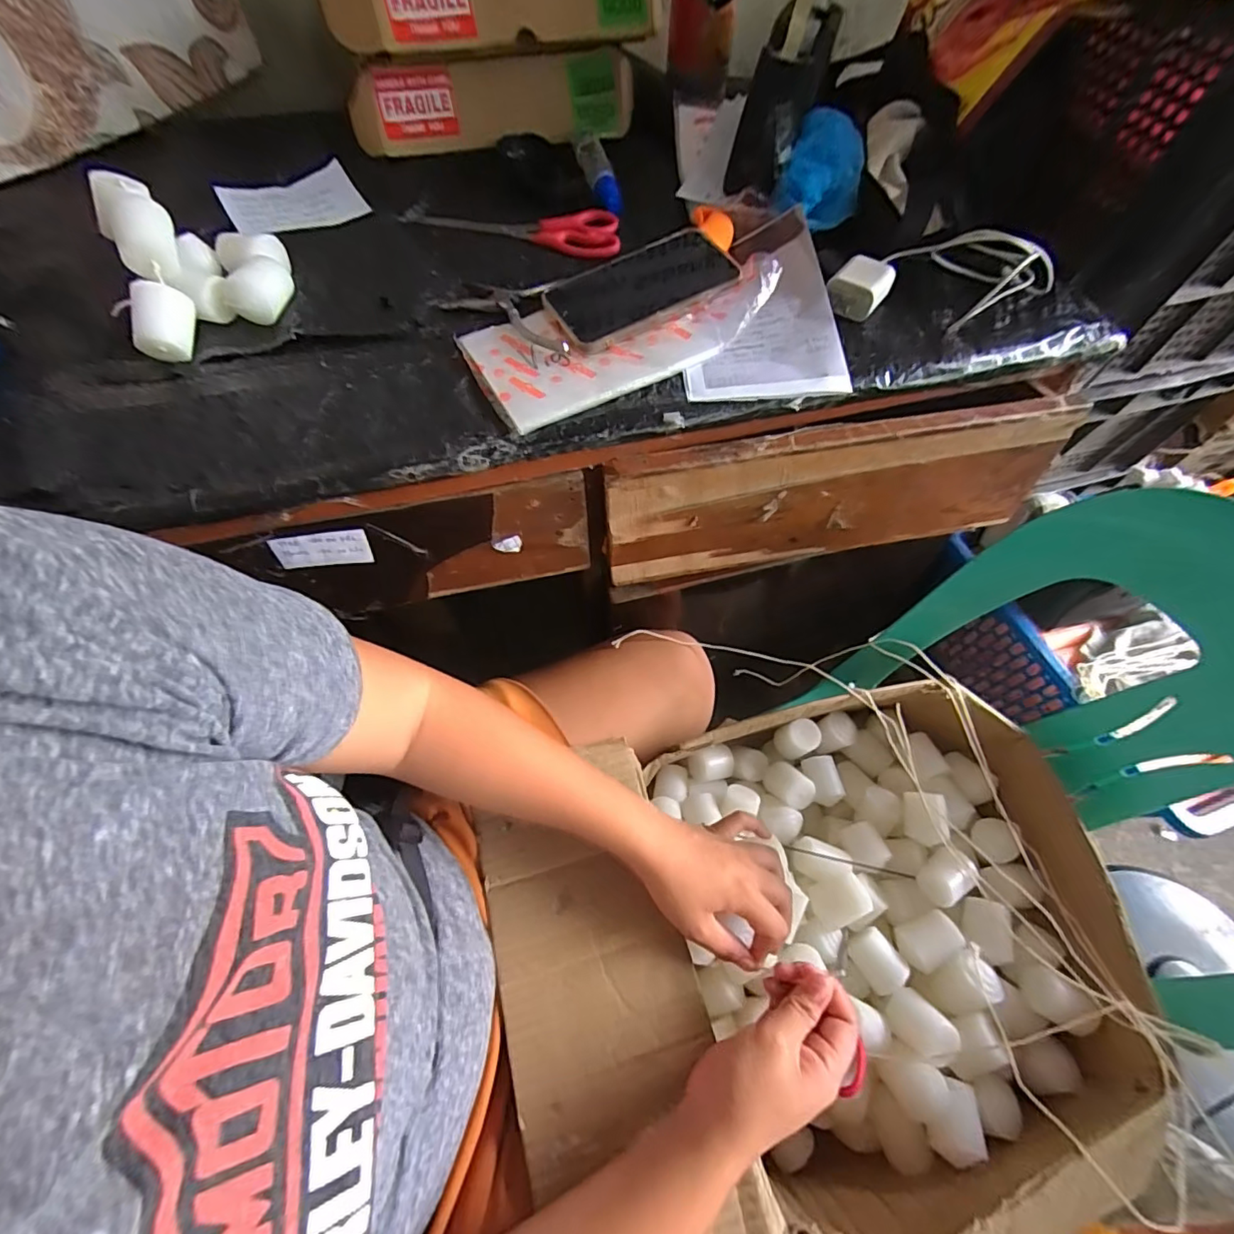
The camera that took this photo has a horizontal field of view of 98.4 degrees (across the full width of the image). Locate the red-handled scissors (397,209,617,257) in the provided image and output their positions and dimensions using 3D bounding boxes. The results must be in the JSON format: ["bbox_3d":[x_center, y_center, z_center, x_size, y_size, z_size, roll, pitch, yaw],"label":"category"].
[{"bbox_3d":[-0.101,-0.385,0.520,0.214,0.010,0.069,10,61,5],"label":"red-handled scissors"}]

